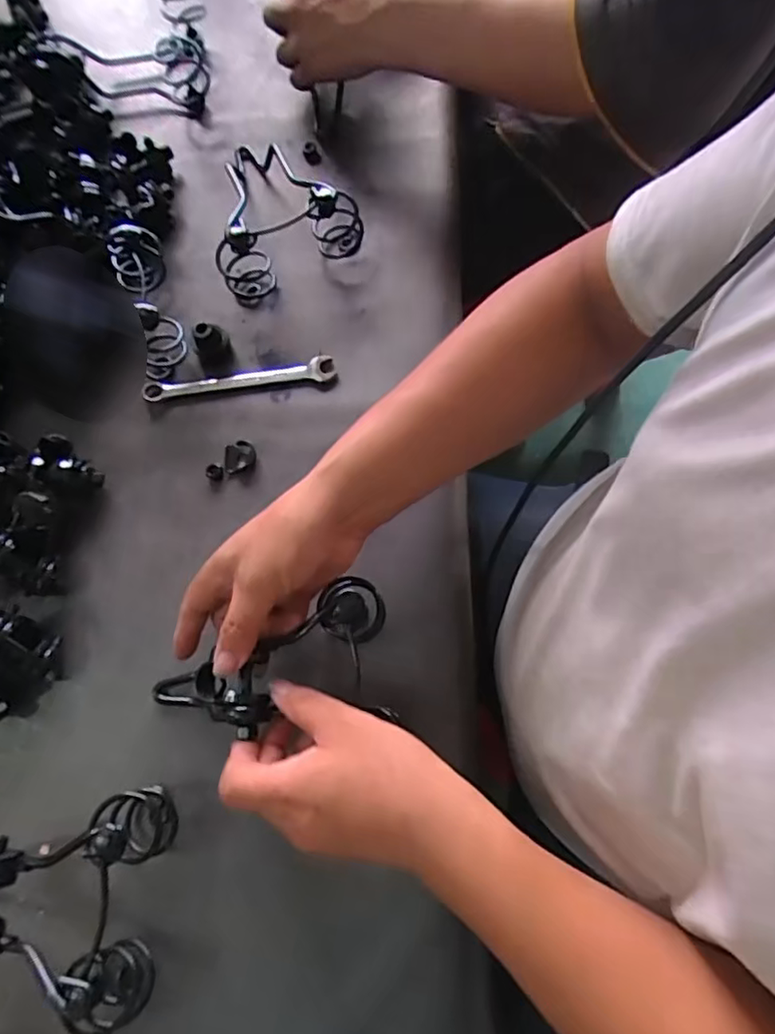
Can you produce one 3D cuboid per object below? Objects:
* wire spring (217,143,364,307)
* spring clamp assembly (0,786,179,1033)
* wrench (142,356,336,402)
[{"bbox_3d":[-0.088,-0.285,0.548,0.124,0.061,0.175,-2,74,4],"label":"wire spring"},{"bbox_3d":[-0.219,0.247,0.392,0.131,0.074,0.135,3,74,5],"label":"spring clamp assembly"},{"bbox_3d":[-0.130,-0.121,0.529,0.165,0.009,0.021,-7,73,3],"label":"wrench"}]

